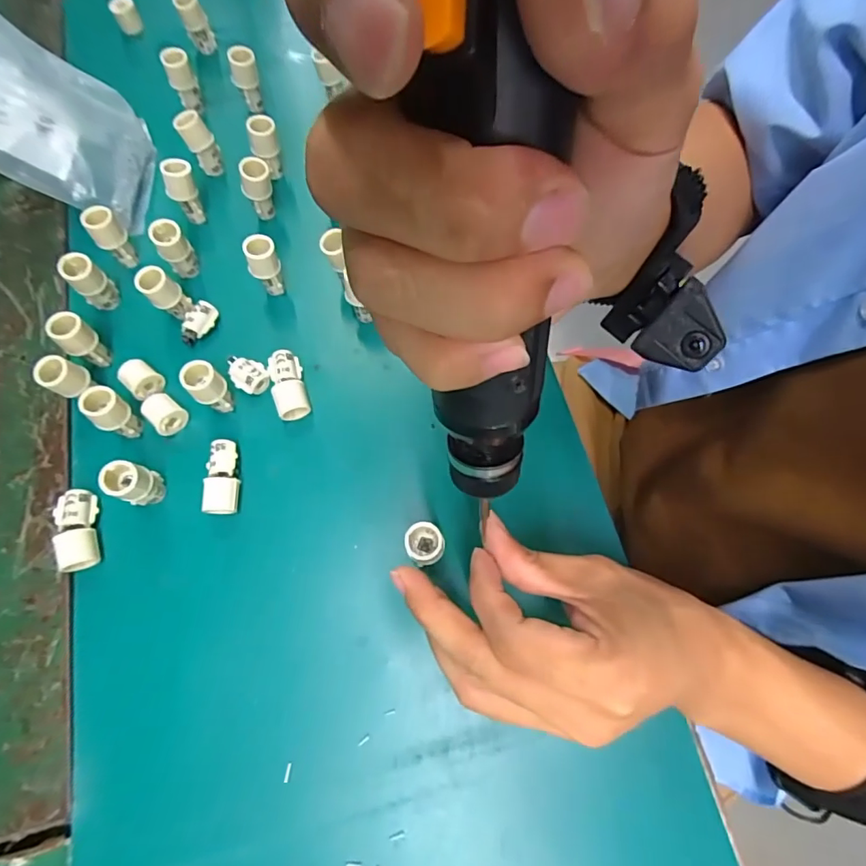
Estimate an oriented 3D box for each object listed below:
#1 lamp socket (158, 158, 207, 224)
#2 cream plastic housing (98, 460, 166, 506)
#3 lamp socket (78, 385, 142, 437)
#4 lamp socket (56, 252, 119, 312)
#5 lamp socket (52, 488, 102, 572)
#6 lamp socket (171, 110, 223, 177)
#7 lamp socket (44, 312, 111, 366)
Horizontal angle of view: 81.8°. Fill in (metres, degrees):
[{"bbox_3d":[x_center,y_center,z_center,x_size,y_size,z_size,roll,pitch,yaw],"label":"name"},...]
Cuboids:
[{"bbox_3d":[-0.174,-0.168,0.357,0.021,0.051,0.017,-26,71,-8],"label":"lamp socket"},{"bbox_3d":[-0.166,0.030,0.282,0.019,0.041,0.020,0,69,1],"label":"cream plastic housing"},{"bbox_3d":[-0.188,-0.011,0.295,0.016,0.041,0.020,31,73,12],"label":"lamp socket"},{"bbox_3d":[-0.223,-0.098,0.326,0.015,0.039,0.020,41,75,15],"label":"lamp socket"},{"bbox_3d":[-0.201,0.055,0.284,0.019,0.015,0.045,-21,70,-6],"label":"lamp socket"},{"bbox_3d":[-0.170,-0.211,0.371,0.020,0.047,0.019,0,69,1],"label":"lamp socket"},{"bbox_3d":[-0.218,-0.057,0.310,0.017,0.039,0.020,36,74,14],"label":"lamp socket"}]

